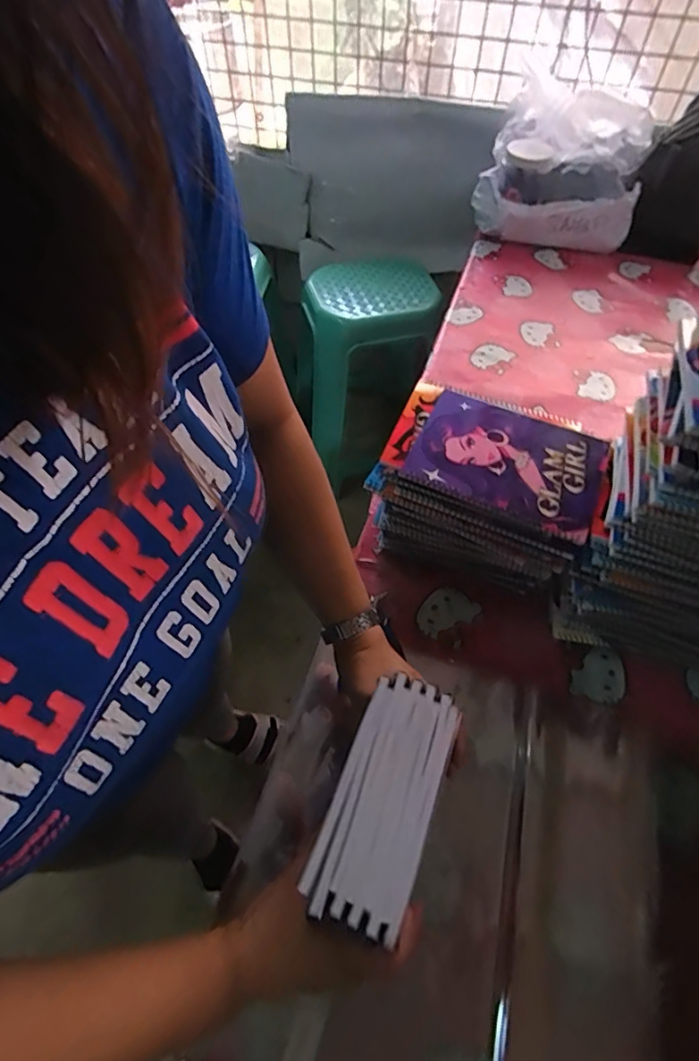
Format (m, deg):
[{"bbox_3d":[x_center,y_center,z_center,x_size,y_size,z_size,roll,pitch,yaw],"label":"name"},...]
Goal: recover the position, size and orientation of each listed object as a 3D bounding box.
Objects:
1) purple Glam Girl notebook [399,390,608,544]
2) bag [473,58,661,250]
[{"bbox_3d":[0.174,-0.082,0.560,0.195,0.011,0.151,23,57,12],"label":"purple Glam Girl notebook"},{"bbox_3d":[0.458,-0.767,1.084,0.329,0.246,0.248,17,56,8],"label":"bag"}]

